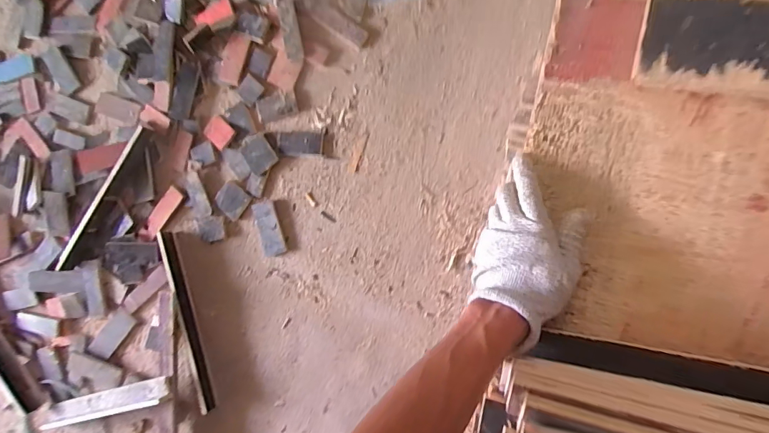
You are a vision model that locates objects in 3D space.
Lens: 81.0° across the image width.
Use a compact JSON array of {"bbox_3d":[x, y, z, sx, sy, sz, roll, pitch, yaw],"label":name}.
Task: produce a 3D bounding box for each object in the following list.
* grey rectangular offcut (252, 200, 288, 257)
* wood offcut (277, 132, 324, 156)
[{"bbox_3d":[-0.327,0.033,1.275,0.072,0.029,0.159,-16,89,8],"label":"grey rectangular offcut"},{"bbox_3d":[-0.232,-0.203,1.259,0.132,0.012,0.066,1,89,12],"label":"wood offcut"}]

